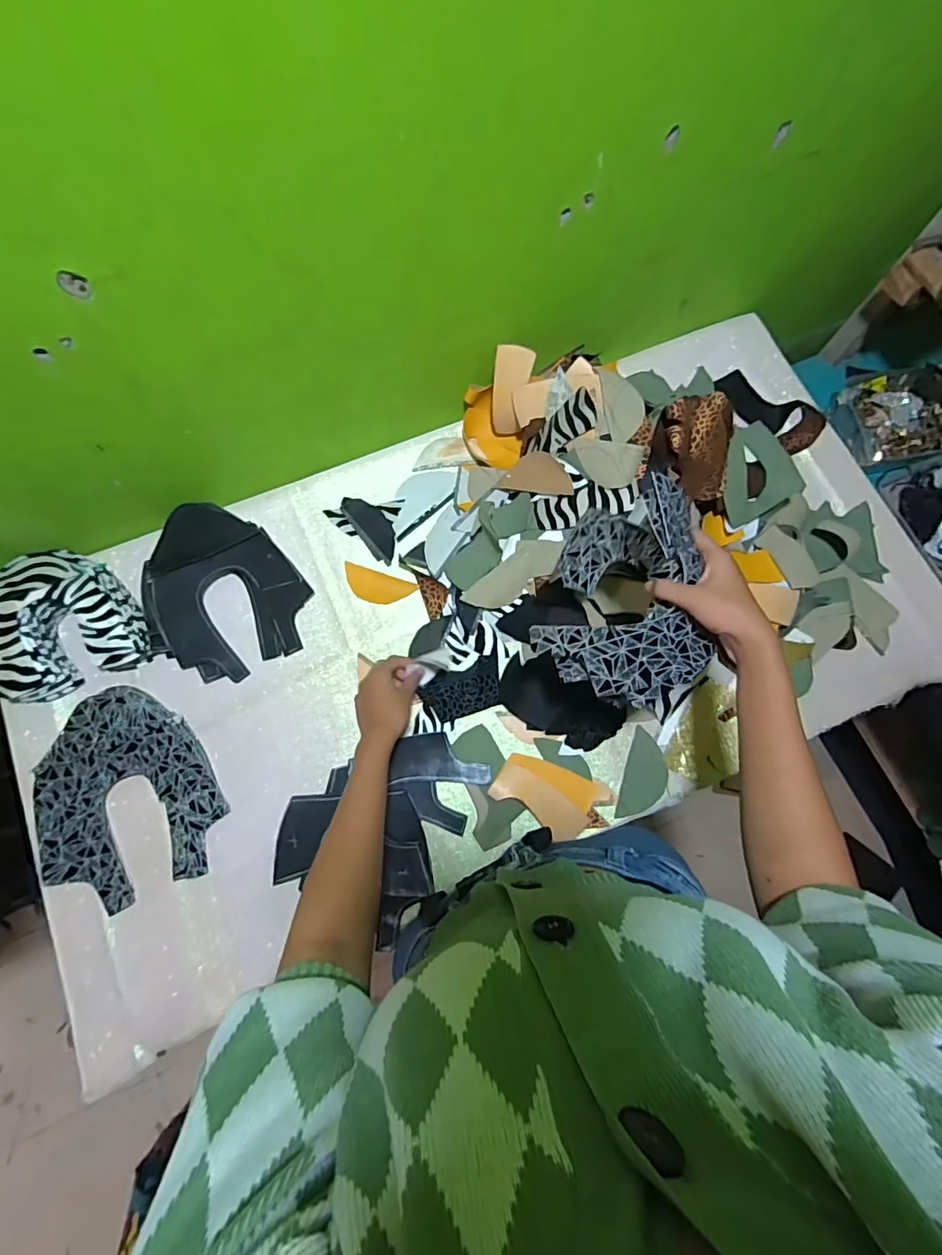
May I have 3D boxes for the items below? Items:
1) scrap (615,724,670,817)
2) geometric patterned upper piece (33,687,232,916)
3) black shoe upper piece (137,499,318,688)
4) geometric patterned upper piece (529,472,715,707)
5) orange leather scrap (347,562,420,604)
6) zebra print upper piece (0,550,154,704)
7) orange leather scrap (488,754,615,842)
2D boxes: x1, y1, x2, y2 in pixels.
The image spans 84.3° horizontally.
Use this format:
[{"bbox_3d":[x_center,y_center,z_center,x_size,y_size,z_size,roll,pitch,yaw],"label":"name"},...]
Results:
[{"bbox_3d":[0.222,0.189,0.660,0.052,0.004,0.110,17,74,8],"label":"scrap"},{"bbox_3d":[-0.409,0.193,0.618,0.184,0.044,0.238,-22,76,-7],"label":"geometric patterned upper piece"},{"bbox_3d":[-0.334,-0.048,0.688,0.190,0.032,0.233,-38,78,-11],"label":"black shoe upper piece"},{"bbox_3d":[0.157,-0.026,0.487,0.155,0.156,0.172,24,75,5],"label":"geometric patterned upper piece"},{"bbox_3d":[-0.128,-0.055,0.713,0.100,0.006,0.043,18,75,4],"label":"orange leather scrap"},{"bbox_3d":[-0.509,-0.012,0.647,0.163,0.062,0.169,-21,76,-7],"label":"zebra print upper piece"},{"bbox_3d":[0.098,0.210,0.637,0.143,0.021,0.078,20,75,4],"label":"orange leather scrap"}]

